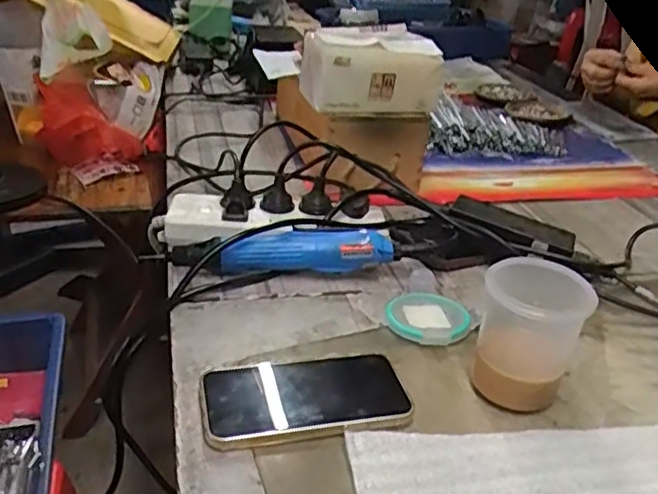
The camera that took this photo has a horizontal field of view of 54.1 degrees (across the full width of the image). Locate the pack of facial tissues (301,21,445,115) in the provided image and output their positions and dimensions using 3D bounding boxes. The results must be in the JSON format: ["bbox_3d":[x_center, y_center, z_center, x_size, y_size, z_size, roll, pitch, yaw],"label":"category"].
[{"bbox_3d":[0.049,-0.210,0.766,0.157,0.085,0.068,-5,31,-16],"label":"pack of facial tissues"}]

